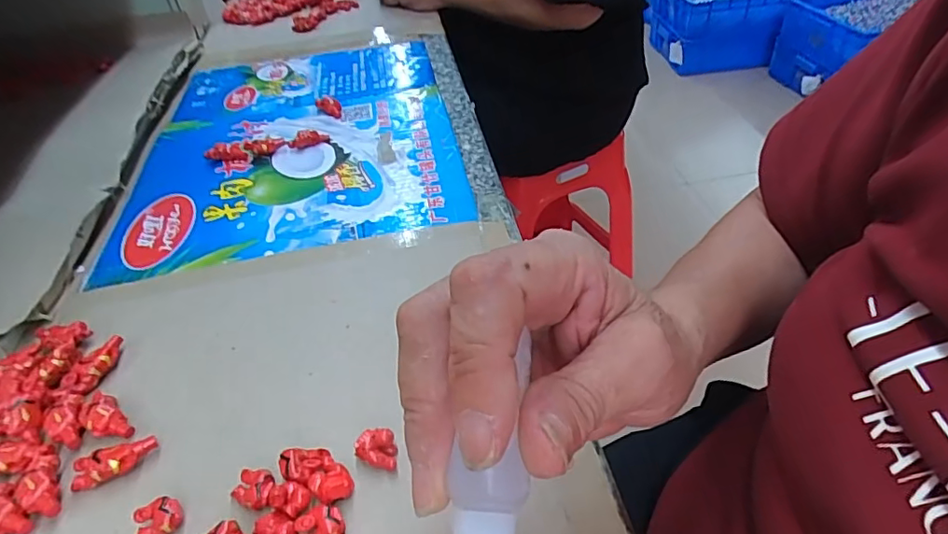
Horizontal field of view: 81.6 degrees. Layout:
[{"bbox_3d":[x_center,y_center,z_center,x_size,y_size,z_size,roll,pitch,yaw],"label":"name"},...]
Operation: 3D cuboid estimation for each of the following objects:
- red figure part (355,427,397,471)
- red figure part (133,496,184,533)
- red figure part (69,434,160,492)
[{"bbox_3d":[-0.049,0.091,0.279,0.021,0.011,0.017,2,43,8],"label":"red figure part"},{"bbox_3d":[-0.149,0.119,0.261,0.025,0.013,0.016,-13,43,-8],"label":"red figure part"},{"bbox_3d":[-0.186,0.100,0.282,0.040,0.012,0.016,-19,44,-14],"label":"red figure part"}]

